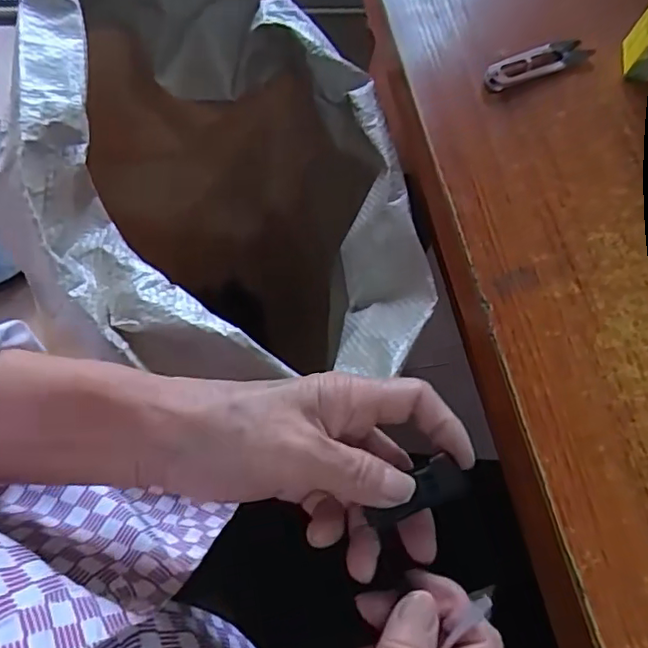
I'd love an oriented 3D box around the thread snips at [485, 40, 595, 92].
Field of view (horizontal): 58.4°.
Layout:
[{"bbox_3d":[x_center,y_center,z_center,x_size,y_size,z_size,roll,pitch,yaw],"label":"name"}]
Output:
[{"bbox_3d":[0.160,-0.197,0.437,0.099,0.012,0.025,-23,71,-19],"label":"thread snips"}]

